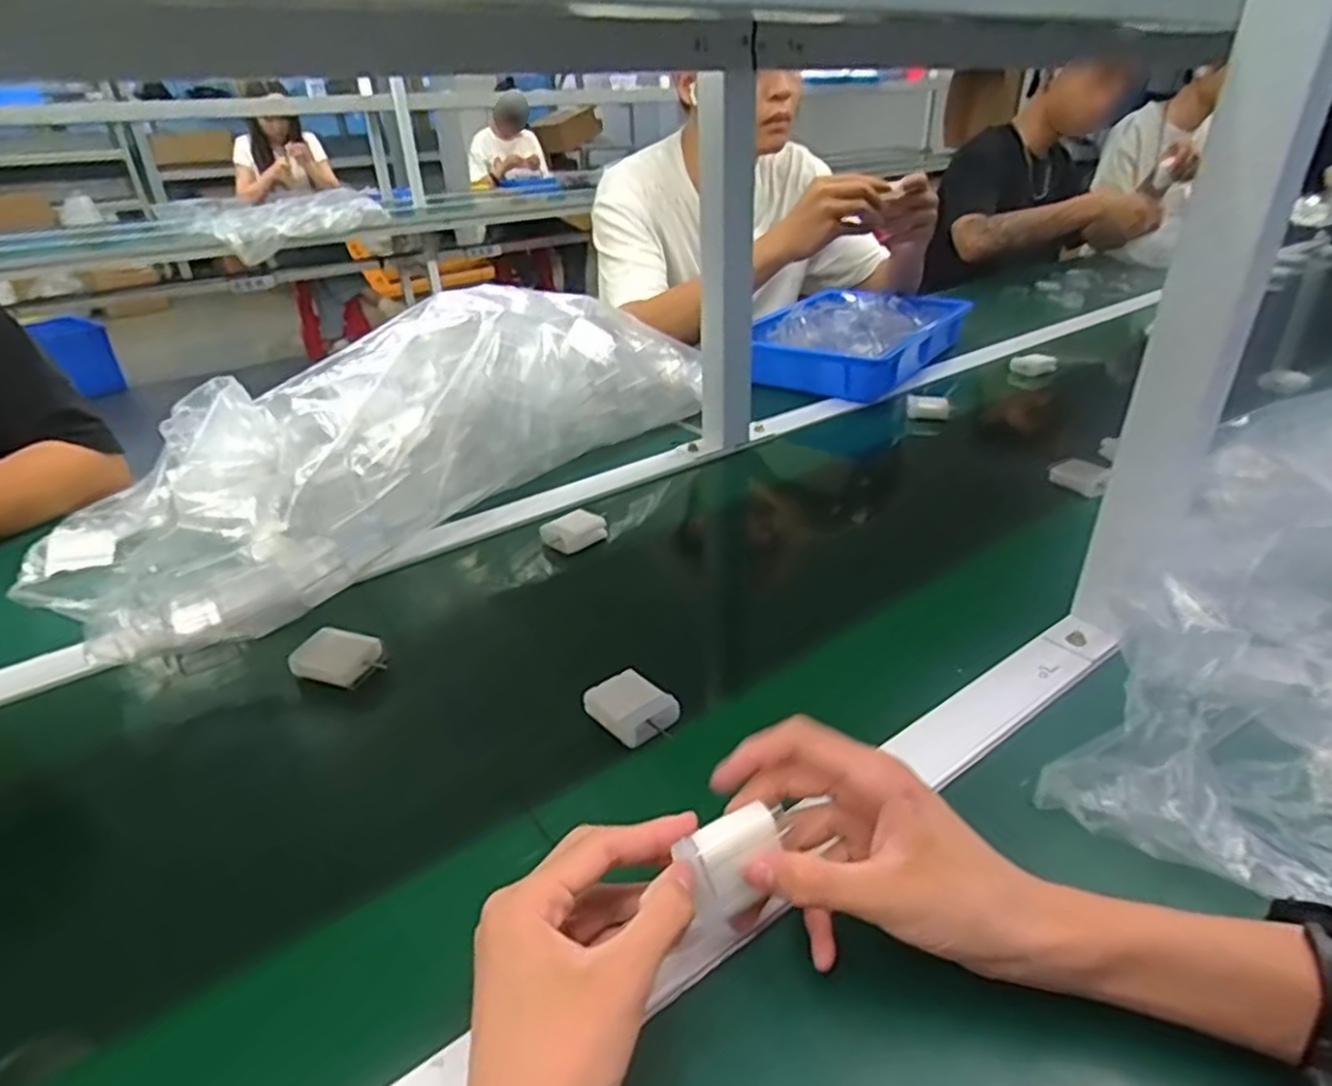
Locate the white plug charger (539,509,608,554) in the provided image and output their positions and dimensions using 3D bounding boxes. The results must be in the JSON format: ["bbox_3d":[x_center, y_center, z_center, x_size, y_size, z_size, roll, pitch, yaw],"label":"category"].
[{"bbox_3d":[-0.082,-0.011,0.686,0.056,0.023,0.030,-17,34,-25],"label":"white plug charger"}]

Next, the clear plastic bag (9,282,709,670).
[{"bbox_3d":[-0.294,-0.143,0.793,0.351,0.149,0.646,23,39,36],"label":"clear plastic bag"}]

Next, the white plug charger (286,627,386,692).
[{"bbox_3d":[-0.231,0.080,0.540,0.057,0.018,0.045,9,32,18],"label":"white plug charger"}]

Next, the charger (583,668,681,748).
[{"bbox_3d":[-0.021,0.104,0.487,0.053,0.016,0.043,24,39,37],"label":"charger"}]

